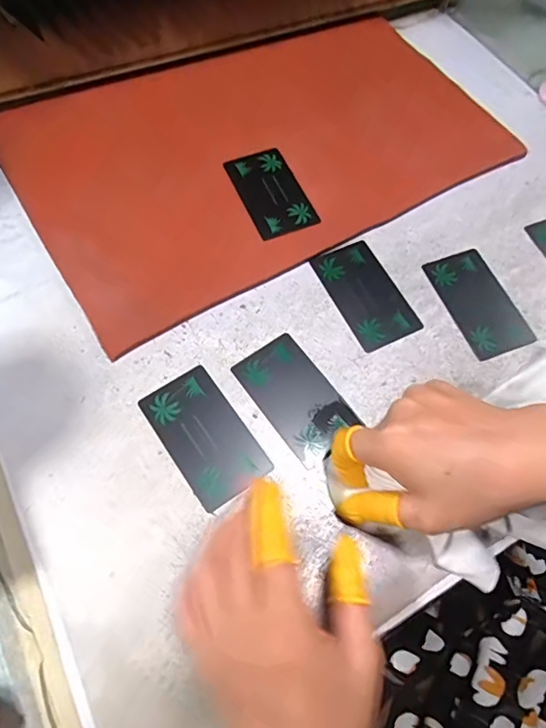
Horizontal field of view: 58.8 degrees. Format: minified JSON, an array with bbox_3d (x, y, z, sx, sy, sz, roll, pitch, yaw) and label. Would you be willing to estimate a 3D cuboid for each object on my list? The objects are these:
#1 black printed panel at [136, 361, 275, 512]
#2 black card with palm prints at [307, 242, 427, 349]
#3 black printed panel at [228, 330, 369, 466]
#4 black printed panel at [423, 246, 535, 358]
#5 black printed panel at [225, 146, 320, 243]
[{"bbox_3d":[-0.044,0.044,0.307,0.048,0.004,0.086,-33,71,-15],"label":"black printed panel"},{"bbox_3d":[0.068,-0.053,0.357,0.048,0.004,0.086,-24,69,-12],"label":"black card with palm prints"},{"bbox_3d":[0.015,0.020,0.320,0.049,0.004,0.083,-34,71,-16],"label":"black printed panel"},{"bbox_3d":[0.151,-0.047,0.356,0.049,0.004,0.085,-19,68,-10],"label":"black printed panel"},{"bbox_3d":[-0.002,-0.136,0.382,0.048,0.006,0.084,-21,68,-11],"label":"black printed panel"}]

